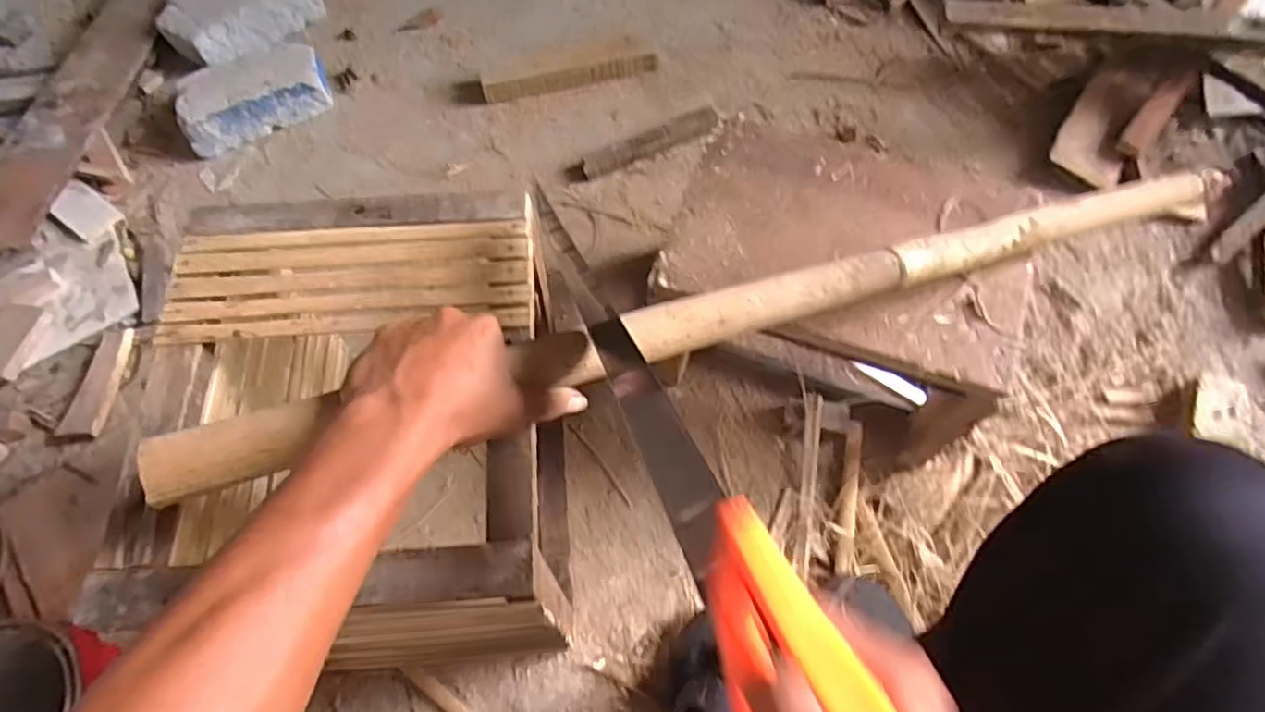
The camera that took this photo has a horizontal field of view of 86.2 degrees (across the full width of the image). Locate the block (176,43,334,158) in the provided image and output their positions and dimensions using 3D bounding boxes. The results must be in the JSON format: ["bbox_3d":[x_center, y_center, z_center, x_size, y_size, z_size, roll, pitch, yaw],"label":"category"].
[{"bbox_3d":[-0.563,-0.387,1.012,0.211,0.064,0.107,-22,64,-8],"label":"block"}]

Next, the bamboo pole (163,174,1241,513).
[{"bbox_3d":[0.146,-0.052,0.512,0.892,0.030,0.035,-16,64,-19],"label":"bamboo pole"}]

